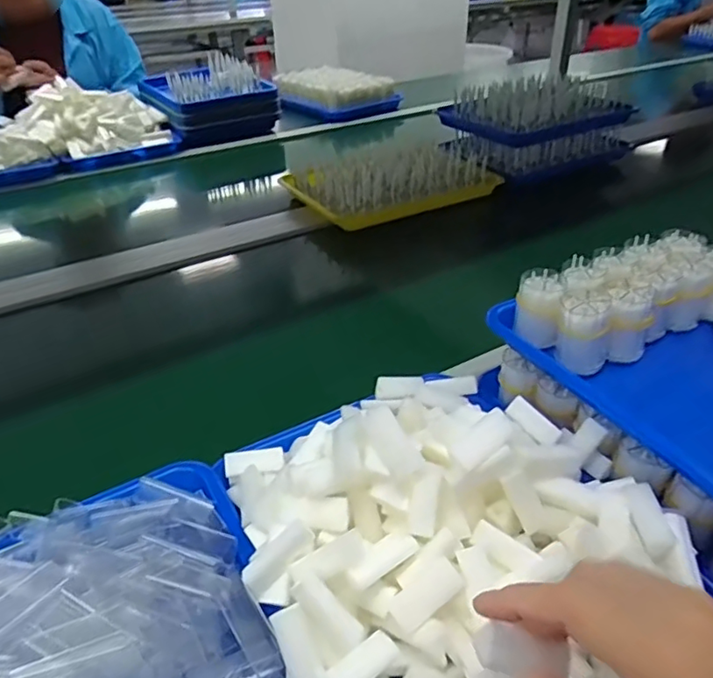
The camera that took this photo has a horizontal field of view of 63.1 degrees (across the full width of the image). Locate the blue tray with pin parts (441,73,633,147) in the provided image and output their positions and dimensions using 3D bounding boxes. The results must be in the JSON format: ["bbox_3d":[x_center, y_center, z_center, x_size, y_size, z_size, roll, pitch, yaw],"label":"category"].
[{"bbox_3d":[0.324,-0.417,1.050,0.305,0.067,0.186,-16,37,-20],"label":"blue tray with pin parts"}]

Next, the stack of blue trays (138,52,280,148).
[{"bbox_3d":[-0.345,-0.549,1.338,0.256,0.124,0.253,-23,40,-28],"label":"stack of blue trays"}]

